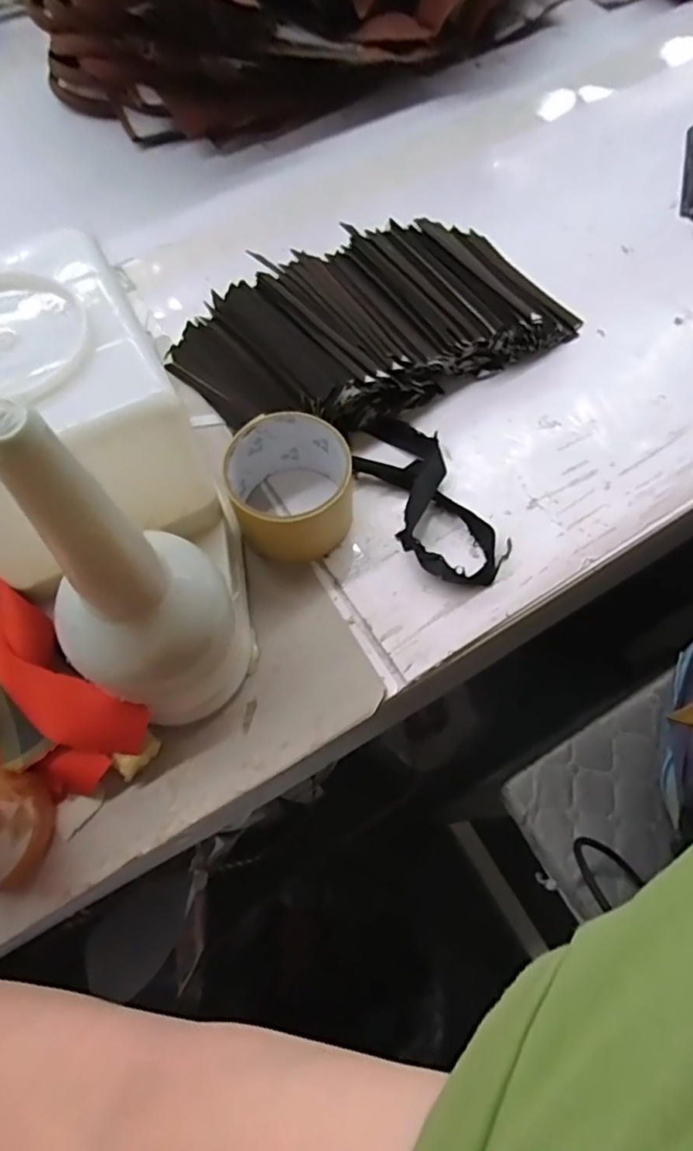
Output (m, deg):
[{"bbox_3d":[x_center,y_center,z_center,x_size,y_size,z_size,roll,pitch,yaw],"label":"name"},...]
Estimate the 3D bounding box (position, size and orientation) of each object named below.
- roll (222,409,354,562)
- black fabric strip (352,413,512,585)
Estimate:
[{"bbox_3d":[-0.039,-0.061,0.408,0.083,0.059,0.083,0,68,0],"label":"roll"},{"bbox_3d":[0.056,-0.059,0.428,0.064,0.018,0.153,-29,71,-11],"label":"black fabric strip"}]

